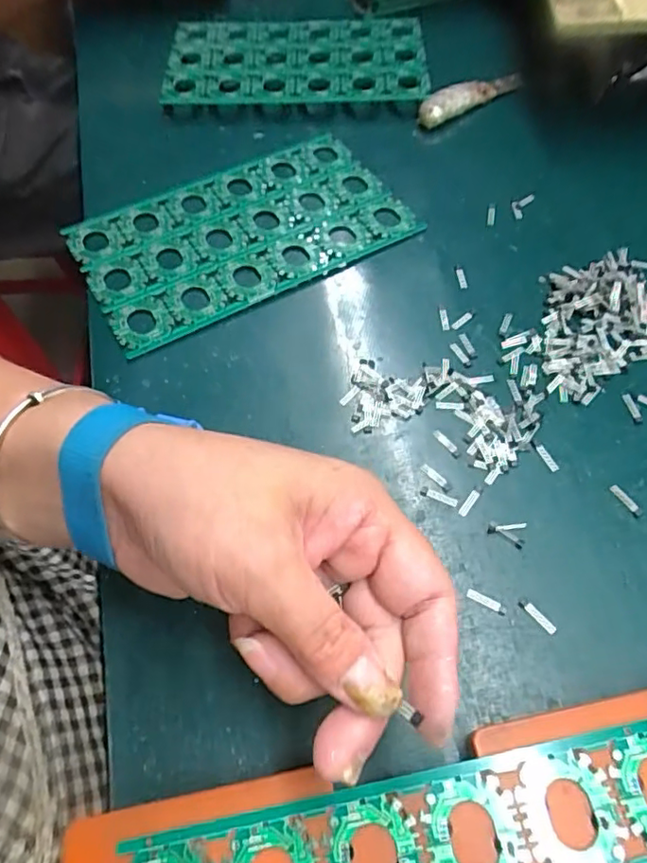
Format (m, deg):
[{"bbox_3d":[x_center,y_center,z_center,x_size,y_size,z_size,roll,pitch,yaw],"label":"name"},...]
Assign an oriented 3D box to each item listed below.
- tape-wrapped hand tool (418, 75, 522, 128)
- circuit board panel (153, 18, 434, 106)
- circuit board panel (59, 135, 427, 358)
[{"bbox_3d":[0.115,-0.262,0.452,0.109,0.017,0.020,-36,64,-17],"label":"tape-wrapped hand tool"},{"bbox_3d":[-0.022,-0.305,0.474,0.200,0.014,0.131,-3,60,1],"label":"circuit board panel"},{"bbox_3d":[-0.050,-0.129,0.375,0.204,0.007,0.119,-27,61,-17],"label":"circuit board panel"}]

